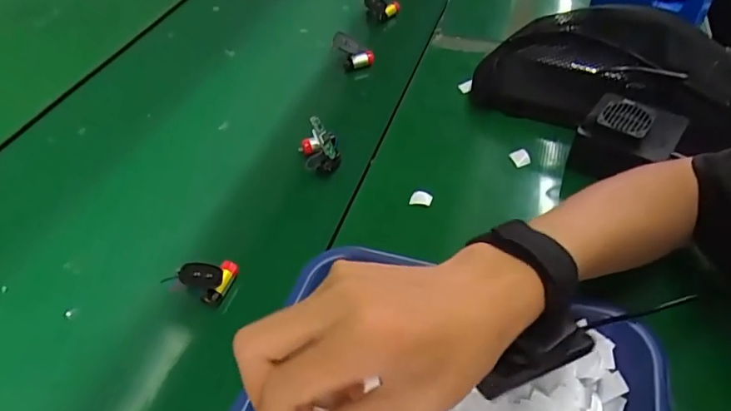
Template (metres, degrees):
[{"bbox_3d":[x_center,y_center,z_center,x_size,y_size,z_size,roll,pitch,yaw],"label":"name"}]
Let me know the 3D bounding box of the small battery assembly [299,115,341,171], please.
[{"bbox_3d":[-0.047,-0.061,0.487,0.037,0.049,0.042,-7,47,-4],"label":"small battery assembly"}]

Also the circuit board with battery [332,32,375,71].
[{"bbox_3d":[-0.015,-0.189,0.607,0.049,0.055,0.017,1,49,2],"label":"circuit board with battery"}]

